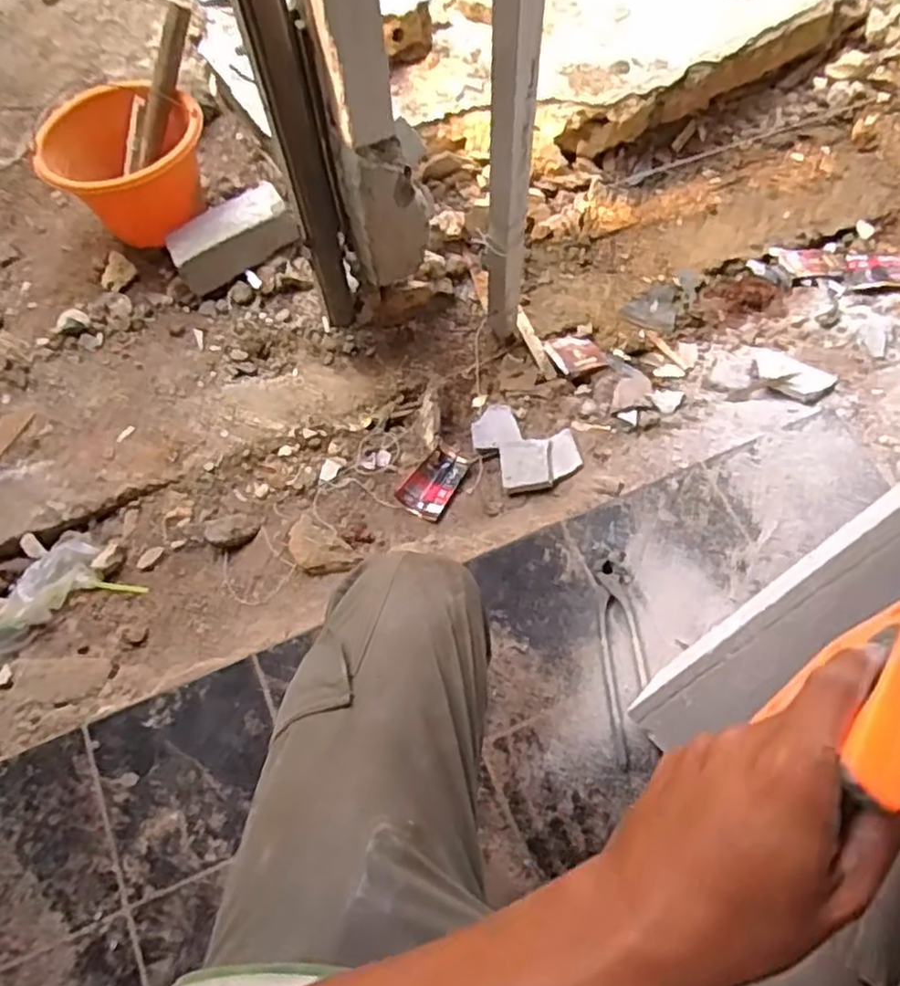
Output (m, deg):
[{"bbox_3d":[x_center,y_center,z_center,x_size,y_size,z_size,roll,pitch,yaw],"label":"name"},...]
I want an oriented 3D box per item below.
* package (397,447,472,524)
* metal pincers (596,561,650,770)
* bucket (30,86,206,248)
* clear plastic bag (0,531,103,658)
[{"bbox_3d":[-0.018,-0.013,1.004,0.071,0.017,0.109,37,74,13],"label":"package"},{"bbox_3d":[0.199,0.191,0.805,0.048,0.012,0.223,-2,69,0],"label":"metal pincers"},{"bbox_3d":[-0.516,-0.527,1.149,0.183,0.166,0.217,31,72,11],"label":"bucket"},{"bbox_3d":[-0.560,0.144,0.970,0.088,0.030,0.209,21,52,8],"label":"clear plastic bag"}]

